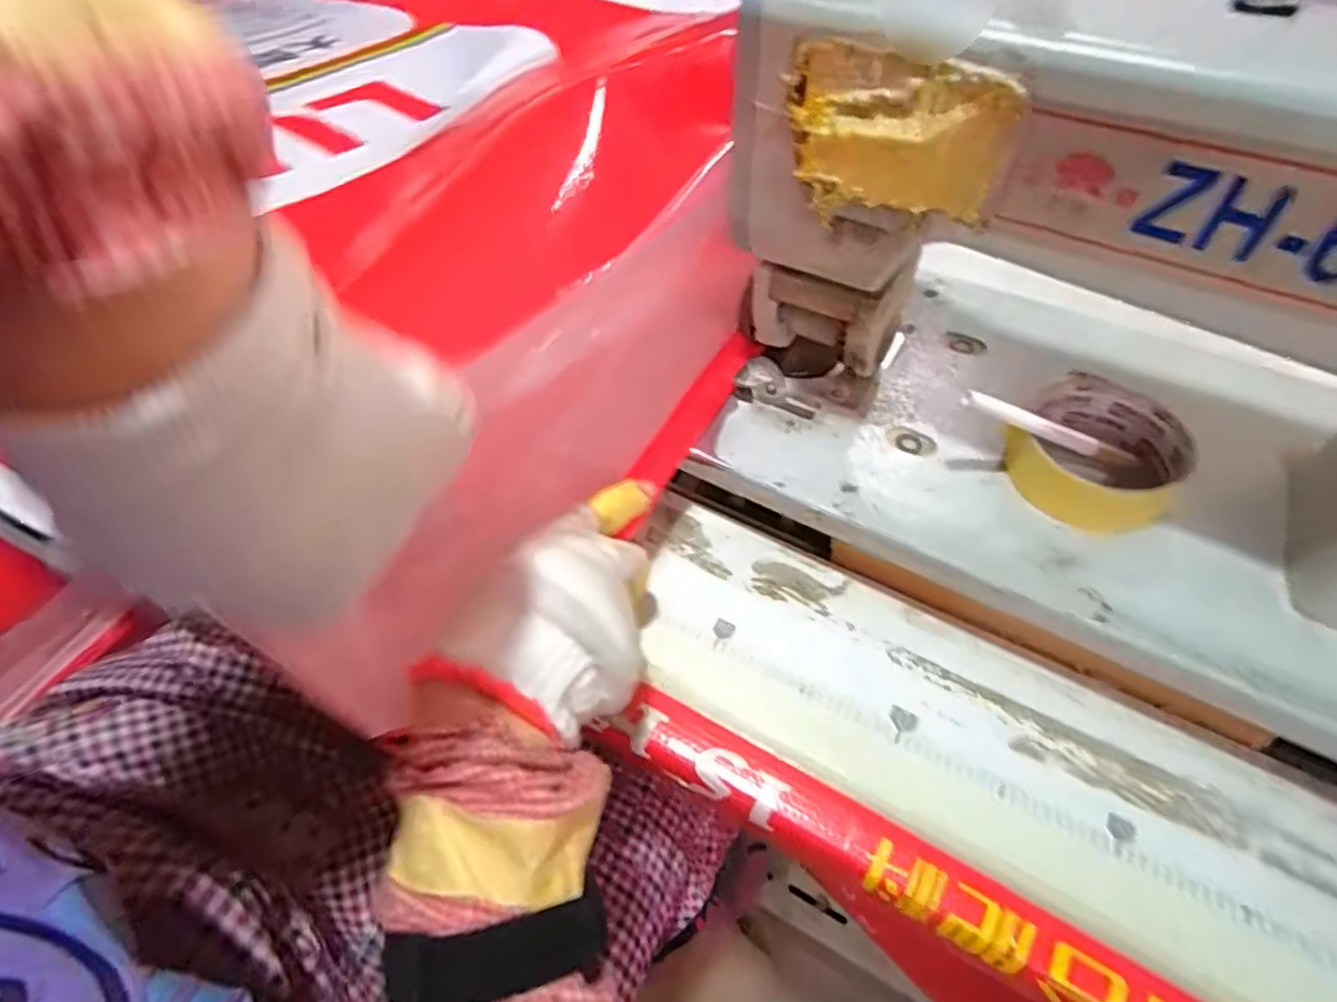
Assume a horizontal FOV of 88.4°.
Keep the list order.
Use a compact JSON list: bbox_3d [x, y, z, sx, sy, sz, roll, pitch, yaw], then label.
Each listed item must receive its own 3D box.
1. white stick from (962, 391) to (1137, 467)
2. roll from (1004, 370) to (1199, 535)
[{"bbox_3d":[0.194,-0.035,0.347,0.109,0.009,0.007,17,51,-17],"label":"white stick"},{"bbox_3d":[0.223,-0.023,0.358,0.079,0.028,0.080,-1,53,2],"label":"roll"}]

